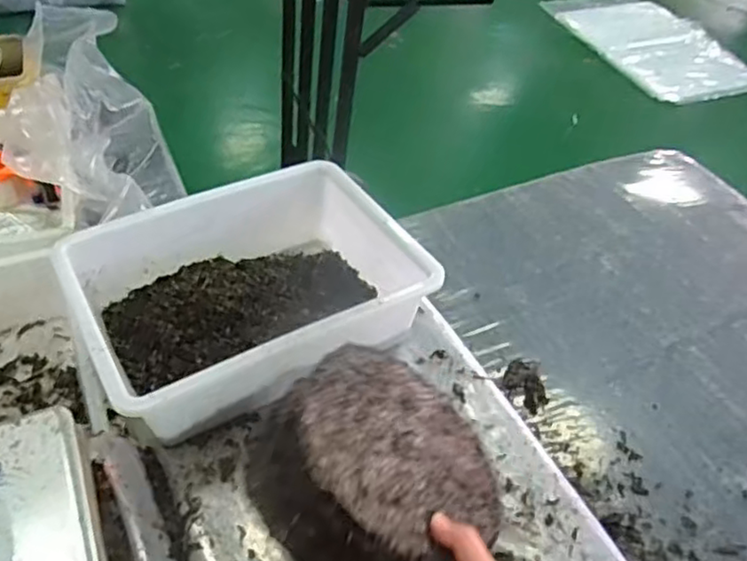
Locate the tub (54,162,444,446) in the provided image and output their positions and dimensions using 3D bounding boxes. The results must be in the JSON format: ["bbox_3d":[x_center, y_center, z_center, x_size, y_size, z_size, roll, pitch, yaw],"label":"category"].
[{"bbox_3d":[-0.145,0.009,0.780,0.358,0.114,0.291,-24,52,-26],"label":"tub"}]

